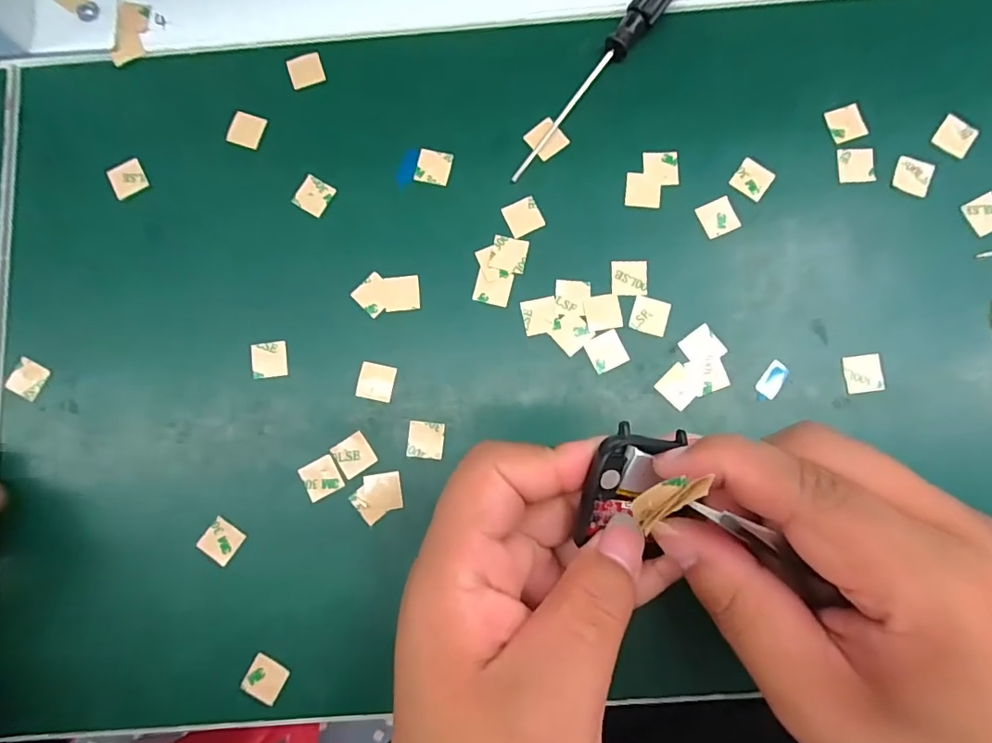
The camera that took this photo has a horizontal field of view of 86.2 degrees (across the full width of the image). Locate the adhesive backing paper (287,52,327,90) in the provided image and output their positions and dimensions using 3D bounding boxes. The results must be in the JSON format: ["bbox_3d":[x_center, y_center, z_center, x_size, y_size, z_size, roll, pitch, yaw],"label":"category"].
[{"bbox_3d":[-0.089,-0.142,0.249,0.016,0.004,0.016,-16,83,-5],"label":"adhesive backing paper"}]

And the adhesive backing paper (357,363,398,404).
[{"bbox_3d":[-0.051,0.005,0.228,0.015,0.004,0.015,12,79,1],"label":"adhesive backing paper"}]

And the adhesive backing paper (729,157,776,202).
[{"bbox_3d":[0.114,-0.085,0.234,0.016,0.004,0.016,35,85,5],"label":"adhesive backing paper"}]

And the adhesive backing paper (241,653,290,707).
[{"bbox_3d":[-0.093,0.124,0.214,0.016,0.004,0.014,31,73,-2],"label":"adhesive backing paper"}]

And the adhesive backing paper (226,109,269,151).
[{"bbox_3d":[-0.115,-0.112,0.244,0.015,0.004,0.016,17,84,4],"label":"adhesive backing paper"}]

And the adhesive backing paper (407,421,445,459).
[{"bbox_3d":[-0.030,0.029,0.225,0.015,0.004,0.015,6,84,1],"label":"adhesive backing paper"}]

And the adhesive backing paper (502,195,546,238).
[{"bbox_3d":[0.012,-0.069,0.234,0.016,0.004,0.015,-24,83,-1],"label":"adhesive backing paper"}]

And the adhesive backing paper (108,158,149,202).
[{"bbox_3d":[-0.169,-0.088,0.243,0.014,0.004,0.015,-30,83,-2],"label":"adhesive backing paper"}]

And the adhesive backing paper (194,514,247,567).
[{"bbox_3d":[-0.115,0.071,0.221,0.015,0.004,0.015,33,85,5],"label":"adhesive backing paper"}]

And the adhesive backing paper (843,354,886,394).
[{"bbox_3d":[0.155,0.001,0.223,0.015,0.004,0.016,-6,84,5],"label":"adhesive backing paper"}]

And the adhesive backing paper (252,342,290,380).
[{"bbox_3d":[-0.098,-0.005,0.229,0.016,0.004,0.015,-5,83,1],"label":"adhesive backing paper"}]

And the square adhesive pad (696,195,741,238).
[{"bbox_3d":[0.098,-0.068,0.232,0.015,0.004,0.015,-24,83,-1],"label":"square adhesive pad"}]

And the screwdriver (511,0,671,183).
[{"bbox_3d":[0.049,-0.138,0.236,0.013,0.012,0.130,37,86,6],"label":"screwdriver"}]

